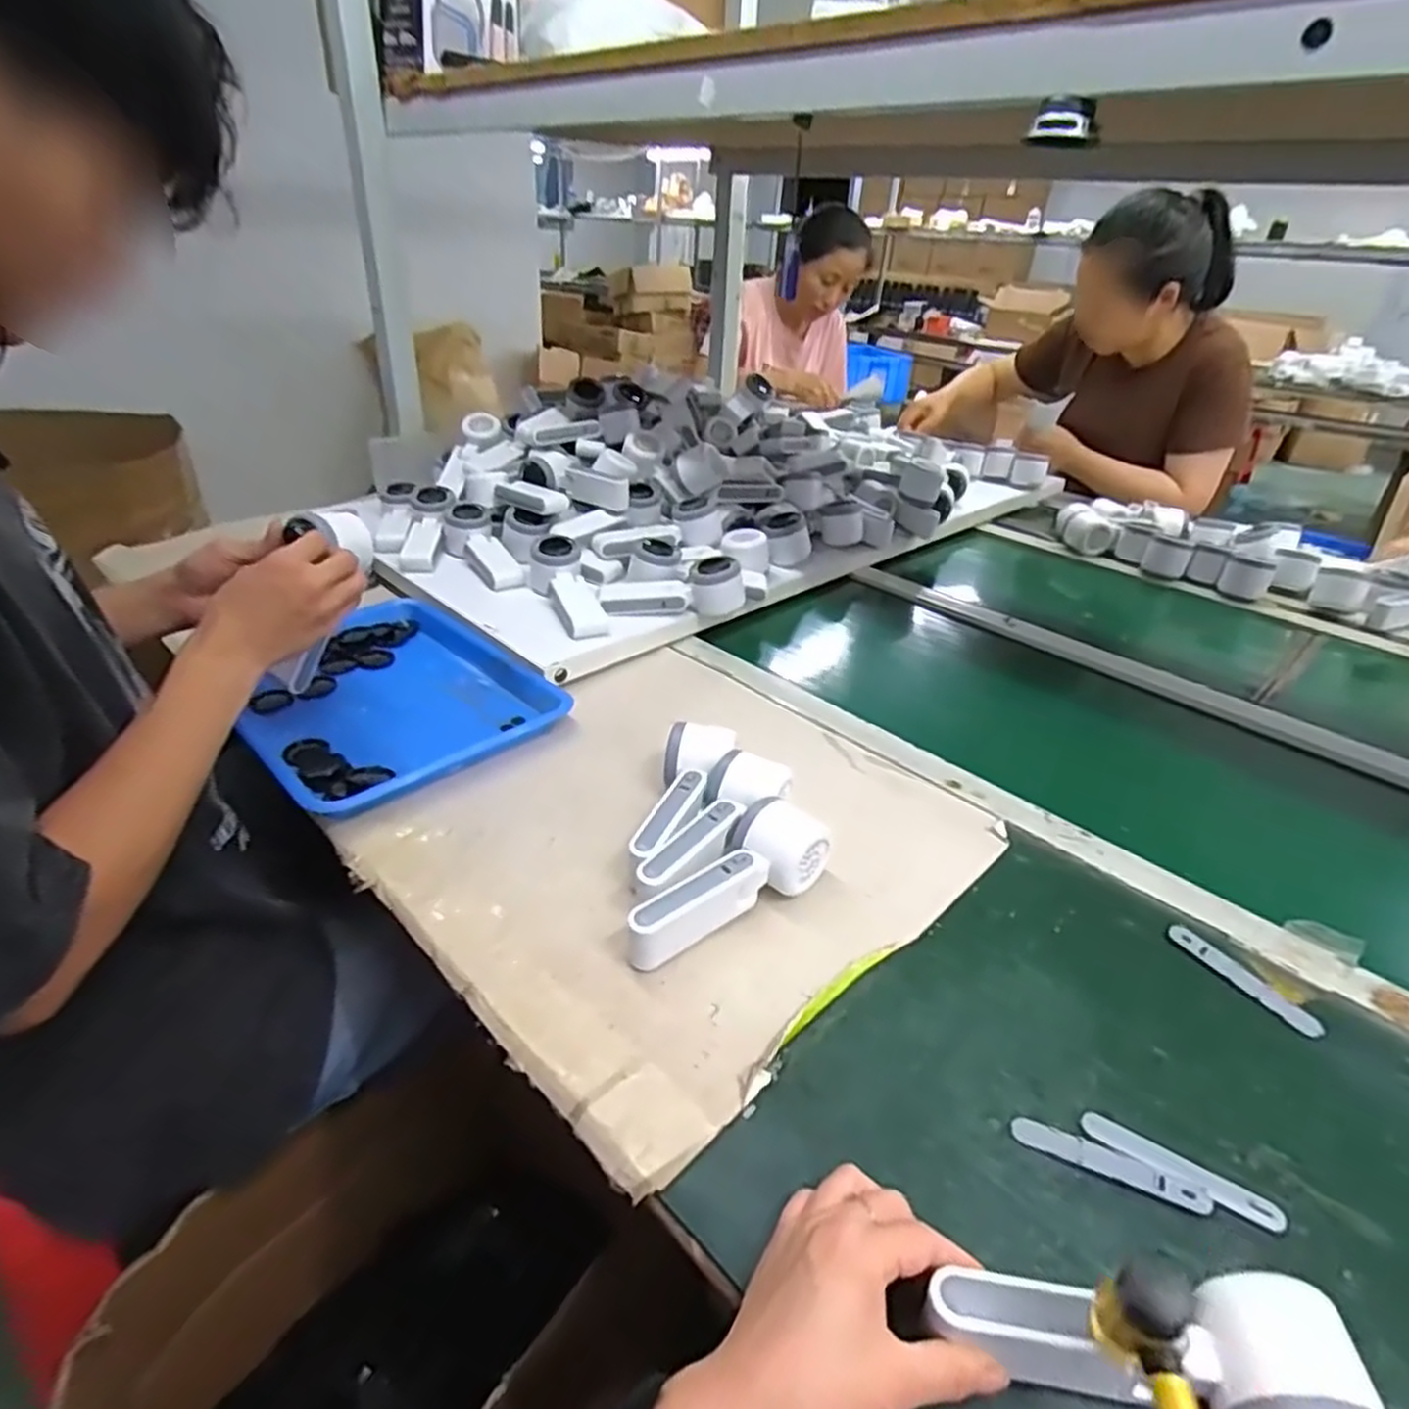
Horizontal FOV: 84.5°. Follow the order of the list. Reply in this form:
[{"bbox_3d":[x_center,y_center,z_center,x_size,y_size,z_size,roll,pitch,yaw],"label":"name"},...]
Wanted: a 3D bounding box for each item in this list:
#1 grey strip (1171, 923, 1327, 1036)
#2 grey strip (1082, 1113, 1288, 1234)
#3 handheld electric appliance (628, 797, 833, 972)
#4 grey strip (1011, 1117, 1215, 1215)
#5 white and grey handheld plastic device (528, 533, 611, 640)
[{"bbox_3d":[0.359,0.181,0.517,0.018,0.004,0.096,-16,36,-30],"label":"grey strip"},{"bbox_3d":[0.251,0.246,0.410,0.094,0.004,0.018,21,35,26],"label":"grey strip"},{"bbox_3d":[0.013,0.118,0.543,0.164,0.053,0.056,-17,36,-31],"label":"handheld electric appliance"},{"bbox_3d":[0.215,0.243,0.411,0.095,0.004,0.016,15,33,19],"label":"grey strip"},{"bbox_3d":[-0.152,-0.129,0.882,0.060,0.046,0.171,-12,48,-25],"label":"white and grey handheld plastic device"}]

